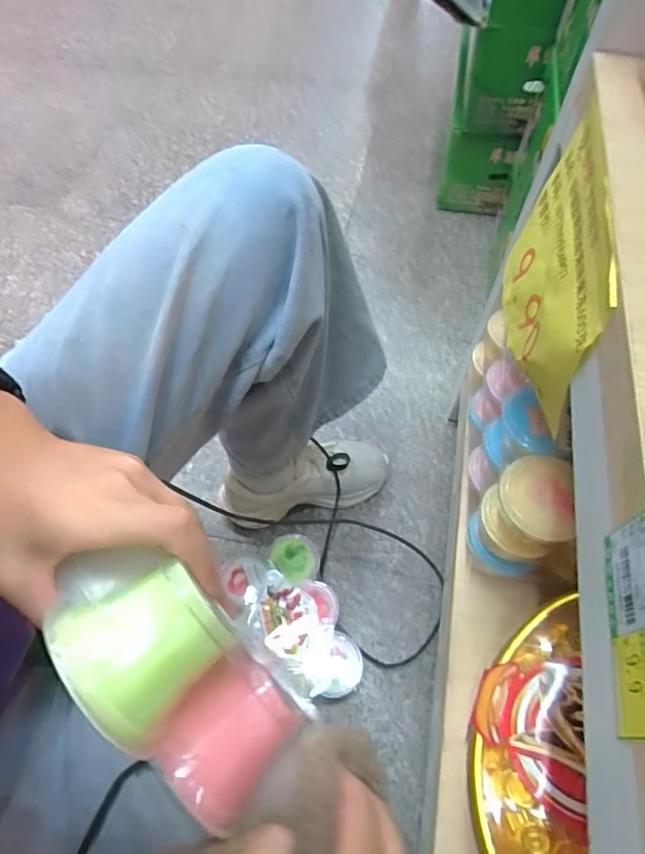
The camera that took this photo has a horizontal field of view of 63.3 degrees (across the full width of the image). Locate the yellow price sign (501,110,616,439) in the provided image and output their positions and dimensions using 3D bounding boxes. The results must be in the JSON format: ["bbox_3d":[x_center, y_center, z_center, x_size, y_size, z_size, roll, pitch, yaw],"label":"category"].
[{"bbox_3d":[0.167,-0.111,0.379,0.026,0.136,0.198,5,59,3],"label":"yellow price sign"}]

